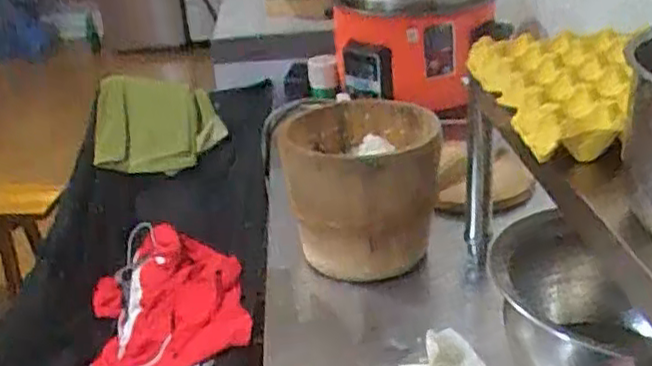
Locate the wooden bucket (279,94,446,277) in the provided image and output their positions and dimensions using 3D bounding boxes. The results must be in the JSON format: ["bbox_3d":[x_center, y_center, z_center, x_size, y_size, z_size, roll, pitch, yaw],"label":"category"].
[{"bbox_3d":[0.057,0.012,1.002,0.224,0.185,0.204,-8,28,-8],"label":"wooden bucket"}]

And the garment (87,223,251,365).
[{"bbox_3d":[-0.354,0.277,1.524,0.338,0.169,0.477,-10,28,-11],"label":"garment"}]

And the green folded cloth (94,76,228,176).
[{"bbox_3d":[-0.408,-0.135,1.613,0.312,0.218,0.116,8,30,22],"label":"green folded cloth"}]

